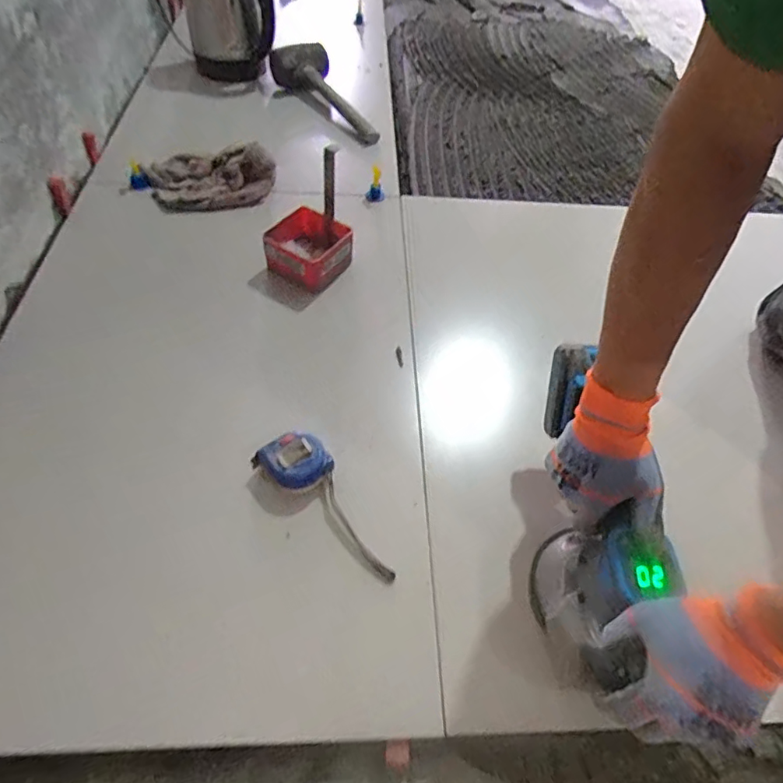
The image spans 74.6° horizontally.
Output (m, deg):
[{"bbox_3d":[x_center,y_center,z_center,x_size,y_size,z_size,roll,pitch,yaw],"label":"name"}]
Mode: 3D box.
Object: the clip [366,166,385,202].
[{"bbox_3d":[-0.028,-0.360,0.897,0.031,0.065,0.029,4,53,-2],"label":"clip"}]

